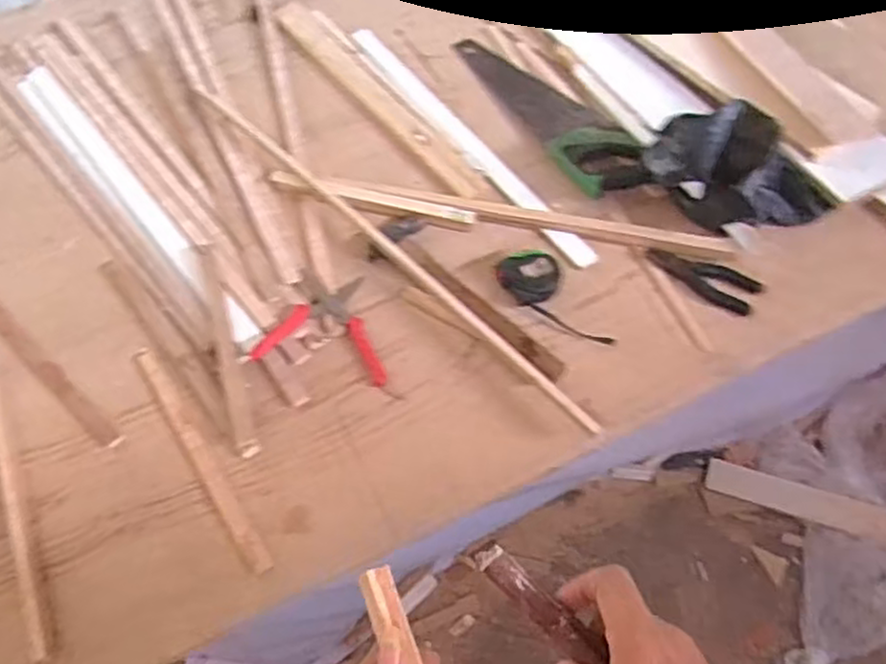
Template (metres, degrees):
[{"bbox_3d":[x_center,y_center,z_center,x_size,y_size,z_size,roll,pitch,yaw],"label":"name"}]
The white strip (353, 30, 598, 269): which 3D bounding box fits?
[{"bbox_3d":[0.019,-0.304,1.109,0.039,0.011,0.614,-28,55,-15],"label":"white strip"}]

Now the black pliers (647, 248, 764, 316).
[{"bbox_3d":[0.323,-0.067,0.937,0.139,0.016,0.049,25,59,22],"label":"black pliers"}]

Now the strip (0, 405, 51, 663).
[{"bbox_3d":[-0.468,0.183,0.806,0.017,0.010,0.364,-25,55,-13],"label":"strip"}]

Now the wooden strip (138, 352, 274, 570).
[{"bbox_3d":[-0.281,0.131,0.840,0.020,0.017,0.330,-32,56,-18],"label":"wooden strip"}]

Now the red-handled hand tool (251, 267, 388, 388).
[{"bbox_3d":[-0.137,-0.011,0.917,0.152,0.033,0.143,4,53,8],"label":"red-handled hand tool"}]

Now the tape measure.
[{"bbox_3d":[0.137,-0.039,0.922,0.073,0.034,0.167,-35,71,-20],"label":"tape measure"}]

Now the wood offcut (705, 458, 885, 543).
[{"bbox_3d":[0.765,0.351,1.523,0.430,0.027,0.073,17,58,14],"label":"wood offcut"}]

